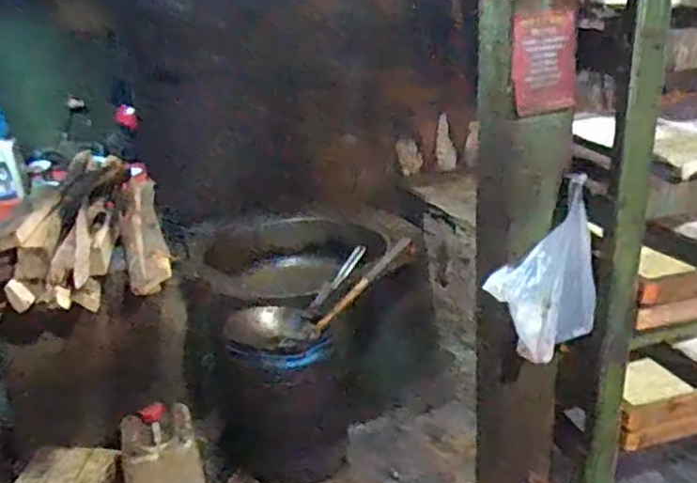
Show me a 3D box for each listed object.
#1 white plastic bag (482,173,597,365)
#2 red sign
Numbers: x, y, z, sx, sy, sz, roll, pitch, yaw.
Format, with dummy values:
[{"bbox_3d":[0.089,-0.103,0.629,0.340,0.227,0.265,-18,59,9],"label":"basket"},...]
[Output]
[{"bbox_3d":[0.433,0.072,1.452,0.202,0.342,0.131,-15,22,-30],"label":"white plastic bag"},{"bbox_3d":[0.412,-0.370,1.362,0.136,0.197,0.011,-11,24,-7],"label":"red sign"}]

